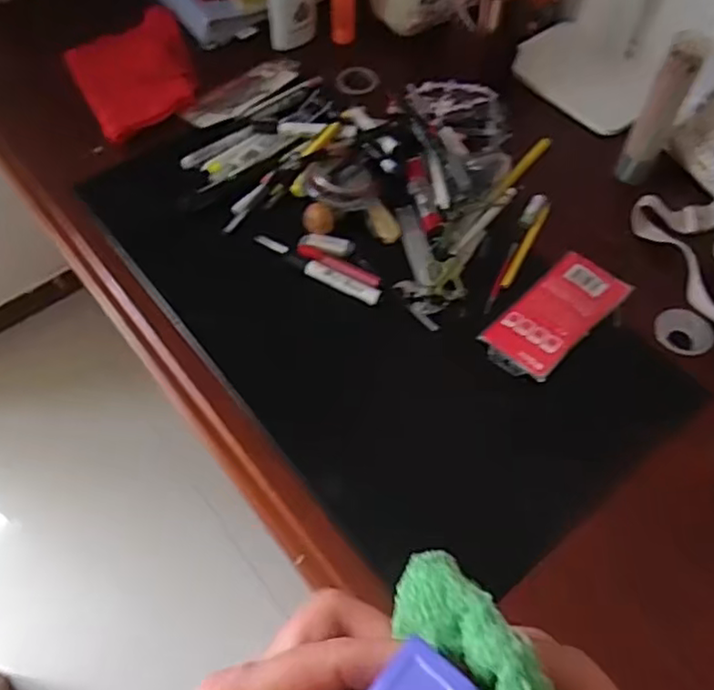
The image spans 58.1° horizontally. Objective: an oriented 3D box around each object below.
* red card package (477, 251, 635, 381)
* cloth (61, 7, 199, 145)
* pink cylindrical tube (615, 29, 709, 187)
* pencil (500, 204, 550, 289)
[{"bbox_3d":[0.213,-0.033,0.691,0.171,0.012,0.081,-39,66,-22],"label":"red card package"},{"bbox_3d":[-0.307,-0.389,0.896,0.164,0.019,0.244,-25,61,-15],"label":"cloth"},{"bbox_3d":[0.347,-0.264,0.741,0.041,0.189,0.039,0,58,0],"label":"pink cylindrical tube"},{"bbox_3d":[0.197,-0.117,0.746,0.013,0.007,0.130,26,61,15],"label":"pencil"}]

